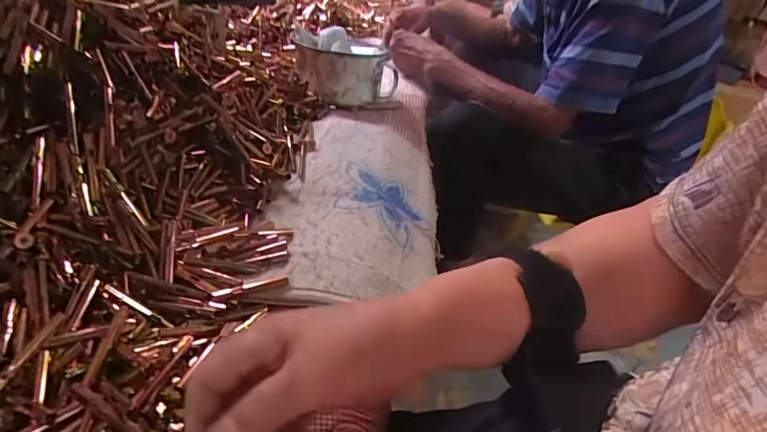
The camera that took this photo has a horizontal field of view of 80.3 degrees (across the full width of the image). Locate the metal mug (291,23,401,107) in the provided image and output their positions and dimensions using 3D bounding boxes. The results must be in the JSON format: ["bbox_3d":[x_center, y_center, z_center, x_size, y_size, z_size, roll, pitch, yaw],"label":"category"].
[{"bbox_3d":[-0.058,-0.234,0.720,0.163,0.096,0.111,-11,38,-21],"label":"metal mug"}]

